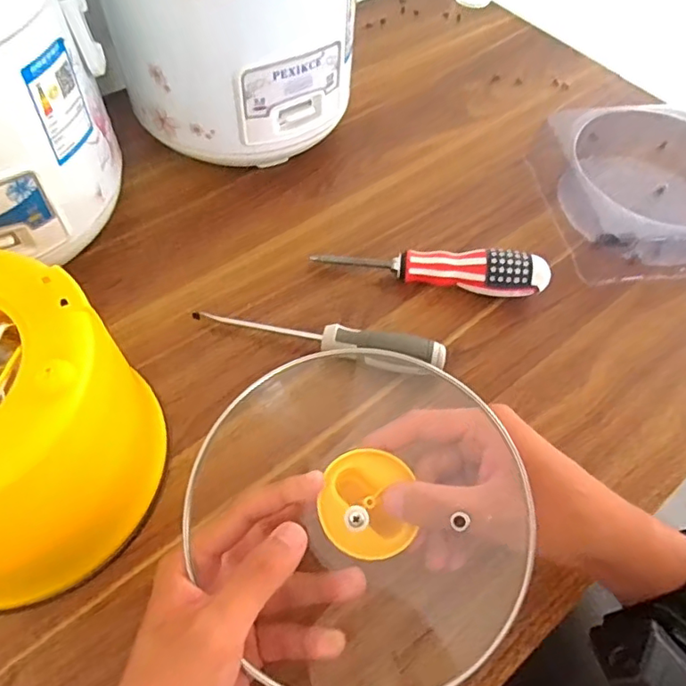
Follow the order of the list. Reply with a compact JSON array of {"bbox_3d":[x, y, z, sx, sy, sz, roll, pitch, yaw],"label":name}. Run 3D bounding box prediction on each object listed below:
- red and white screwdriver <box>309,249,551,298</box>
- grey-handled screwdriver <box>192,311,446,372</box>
[{"bbox_3d":[0.069,-0.056,0.435,0.178,0.038,0.026,5,57,0],"label":"red and white screwdriver"},{"bbox_3d":[-0.019,-0.001,0.399,0.182,0.026,0.022,10,57,4],"label":"grey-handled screwdriver"}]

